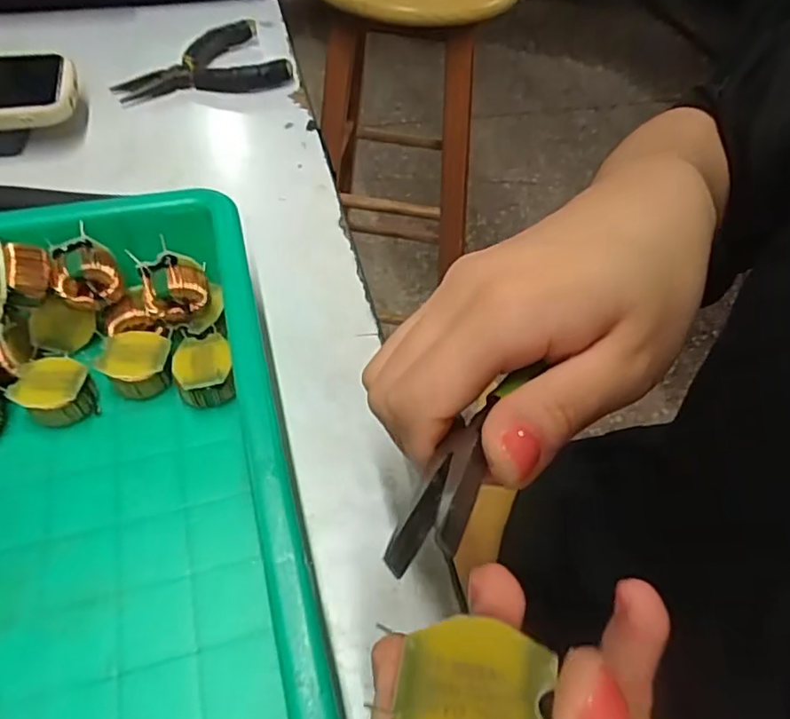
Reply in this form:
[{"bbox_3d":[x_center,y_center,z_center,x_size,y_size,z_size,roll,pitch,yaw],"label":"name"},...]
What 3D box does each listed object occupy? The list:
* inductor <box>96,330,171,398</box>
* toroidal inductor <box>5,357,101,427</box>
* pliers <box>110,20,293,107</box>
[{"bbox_3d":[-0.117,0.004,0.270,0.030,0.021,0.028,-13,54,-14],"label":"inductor"},{"bbox_3d":[-0.149,0.015,0.259,0.031,0.020,0.027,30,55,19],"label":"toroidal inductor"},{"bbox_3d":[-0.151,-0.230,0.455,0.126,0.019,0.078,-13,54,-14],"label":"pliers"}]

